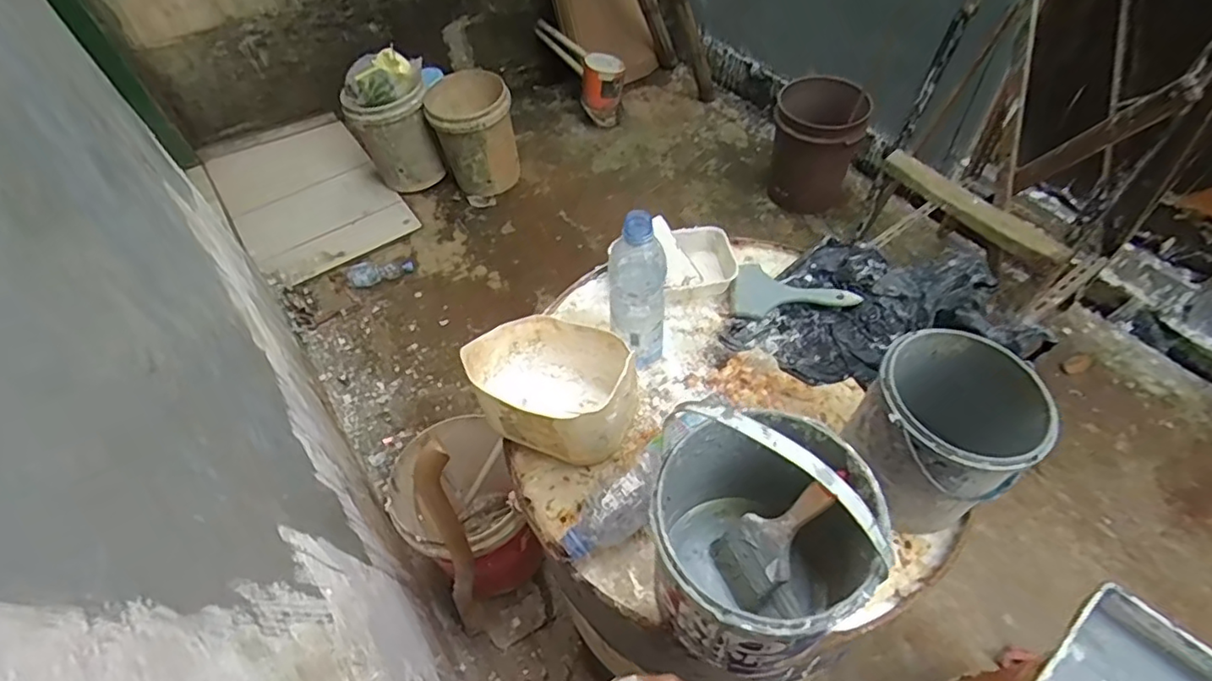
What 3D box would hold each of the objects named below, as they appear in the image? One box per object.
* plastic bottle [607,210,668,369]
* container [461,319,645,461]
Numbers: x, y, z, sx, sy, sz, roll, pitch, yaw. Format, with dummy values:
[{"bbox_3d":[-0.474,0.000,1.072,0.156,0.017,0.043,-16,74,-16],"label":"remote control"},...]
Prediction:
[{"bbox_3d":[0.037,-0.045,0.707,0.063,0.223,0.057,-3,54,2],"label":"plastic bottle"},{"bbox_3d":[-0.059,0.051,0.696,0.185,0.130,0.146,19,58,17],"label":"container"}]

